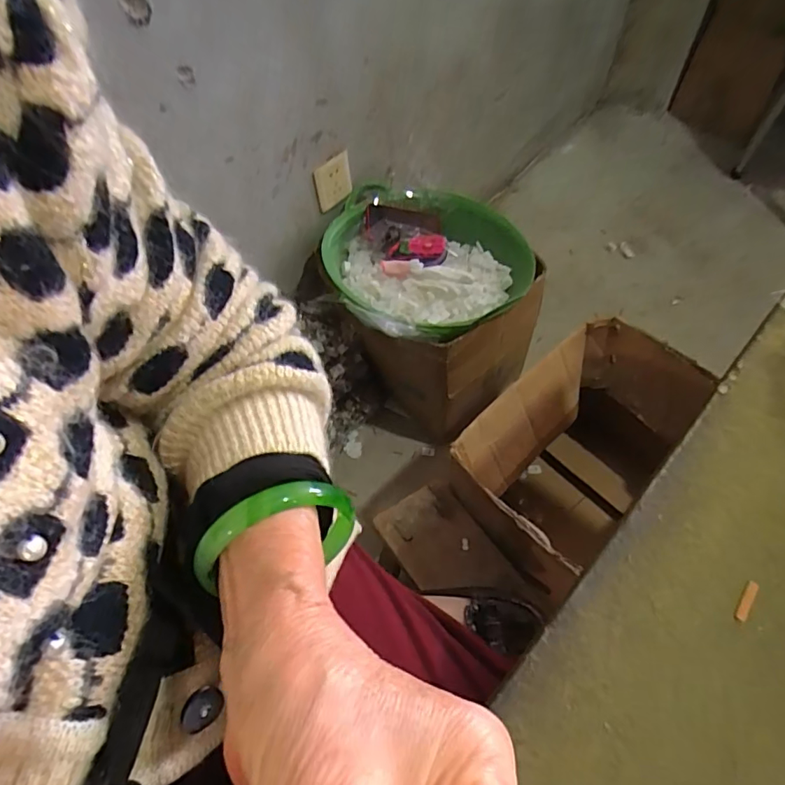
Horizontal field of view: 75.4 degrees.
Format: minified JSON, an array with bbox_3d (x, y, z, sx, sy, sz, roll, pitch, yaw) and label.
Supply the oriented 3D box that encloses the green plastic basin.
[{"bbox_3d":[0.066,-0.257,0.962,0.354,0.104,0.379,-1,57,2],"label":"green plastic basin"}]

